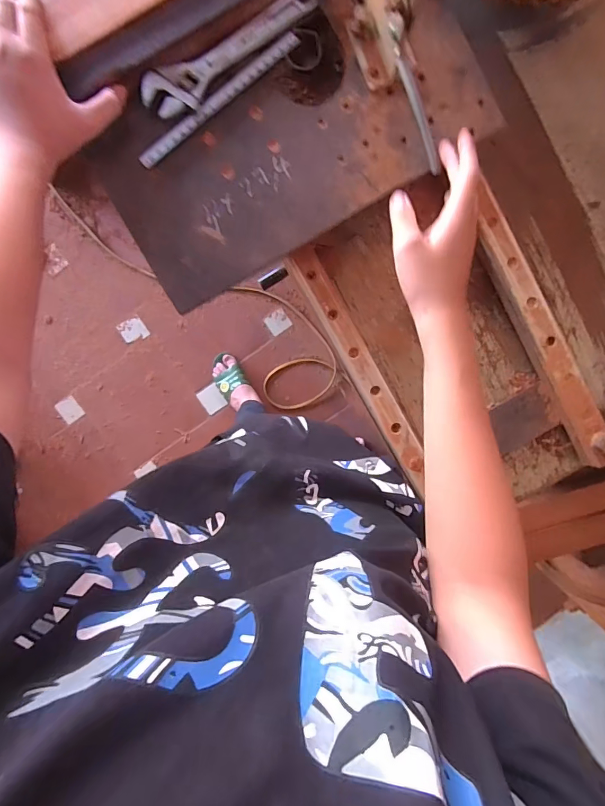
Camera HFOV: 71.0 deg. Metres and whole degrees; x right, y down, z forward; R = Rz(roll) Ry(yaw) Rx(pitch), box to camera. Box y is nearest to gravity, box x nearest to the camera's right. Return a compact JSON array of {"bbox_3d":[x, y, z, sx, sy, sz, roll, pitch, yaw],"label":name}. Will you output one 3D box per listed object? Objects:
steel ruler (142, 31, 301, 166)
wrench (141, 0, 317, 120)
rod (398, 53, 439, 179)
[{"bbox_3d":[-0.084,-0.305,0.428,0.196,0.004,0.015,-39,108,0],"label":"steel ruler"},{"bbox_3d":[-0.068,-0.345,0.422,0.196,0.012,0.045,-31,96,1],"label":"wrench"},{"bbox_3d":[0.112,-0.273,0.404,0.009,0.007,0.106,-21,102,0],"label":"rod"}]

